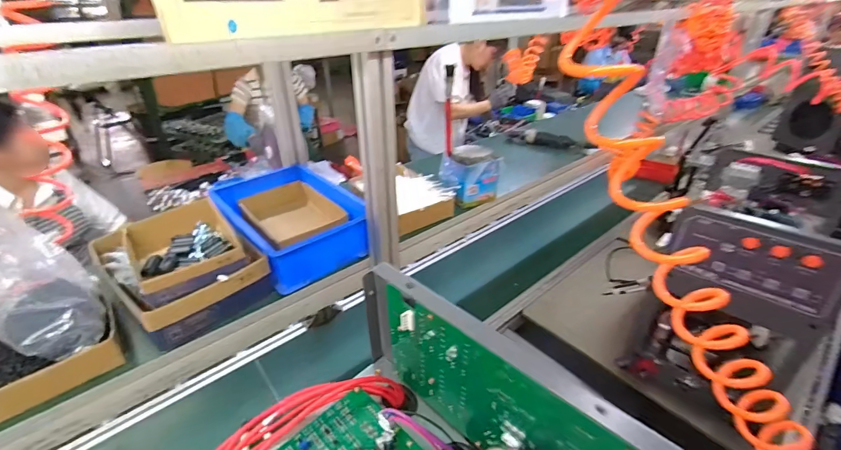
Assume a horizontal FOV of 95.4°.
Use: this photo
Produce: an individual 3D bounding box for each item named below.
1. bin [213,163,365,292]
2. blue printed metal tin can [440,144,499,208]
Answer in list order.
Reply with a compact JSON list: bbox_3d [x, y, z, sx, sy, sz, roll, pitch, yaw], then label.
[{"bbox_3d":[-0.246,-0.012,0.728,0.203,0.082,0.298,-23,38,-31],"label":"bin"},{"bbox_3d":[0.110,-0.116,0.857,0.104,0.120,0.095,-1,32,0],"label":"blue printed metal tin can"}]

